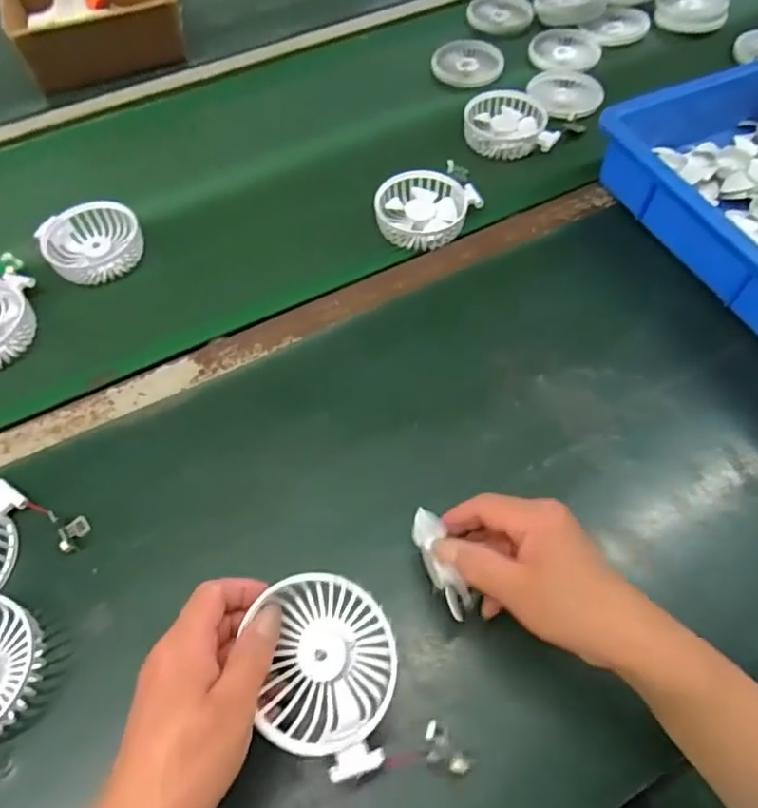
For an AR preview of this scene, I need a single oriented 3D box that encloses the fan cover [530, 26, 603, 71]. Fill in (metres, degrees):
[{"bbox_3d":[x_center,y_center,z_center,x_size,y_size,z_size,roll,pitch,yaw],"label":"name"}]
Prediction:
[{"bbox_3d":[0.242,-0.465,0.761,0.101,0.015,0.090,-27,61,-15],"label":"fan cover"}]

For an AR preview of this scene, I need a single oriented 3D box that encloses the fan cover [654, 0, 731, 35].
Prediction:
[{"bbox_3d":[0.432,-0.551,0.799,0.094,0.016,0.086,4,74,8],"label":"fan cover"}]

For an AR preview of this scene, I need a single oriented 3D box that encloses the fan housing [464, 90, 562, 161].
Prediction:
[{"bbox_3d":[0.148,-0.319,0.657,0.098,0.040,0.081,2,57,2],"label":"fan housing"}]

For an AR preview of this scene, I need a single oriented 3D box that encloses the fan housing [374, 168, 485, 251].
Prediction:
[{"bbox_3d":[0.048,-0.195,0.585,0.100,0.033,0.083,8,58,7],"label":"fan housing"}]

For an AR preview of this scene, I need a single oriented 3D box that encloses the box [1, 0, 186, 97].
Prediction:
[{"bbox_3d":[-0.371,-0.515,0.770,0.214,0.073,0.196,-20,59,-11],"label":"box"}]

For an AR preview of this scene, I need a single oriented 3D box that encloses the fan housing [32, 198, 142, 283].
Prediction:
[{"bbox_3d":[-0.280,-0.159,0.570,0.088,0.032,0.087,-31,62,-17],"label":"fan housing"}]

